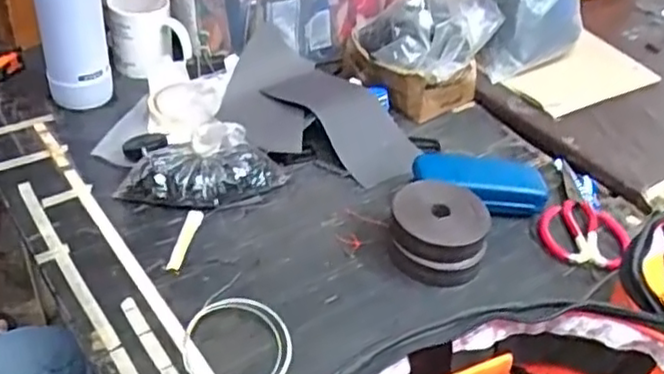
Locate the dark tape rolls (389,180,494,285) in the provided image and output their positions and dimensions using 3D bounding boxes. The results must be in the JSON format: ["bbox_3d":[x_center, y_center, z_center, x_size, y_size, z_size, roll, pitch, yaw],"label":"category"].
[{"bbox_3d":[0.108,0.045,0.685,0.094,0.052,0.095,5,40,0],"label":"dark tape rolls"}]

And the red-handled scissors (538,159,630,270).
[{"bbox_3d":[0.283,0.024,0.777,0.091,0.018,0.176,8,40,3],"label":"red-handled scissors"}]

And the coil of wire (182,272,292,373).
[{"bbox_3d":[-0.086,0.127,0.596,0.092,0.010,0.134,-6,41,-13],"label":"coil of wire"}]

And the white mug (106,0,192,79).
[{"bbox_3d":[-0.243,-0.195,0.879,0.088,0.089,0.111,-20,46,-27],"label":"white mug"}]

